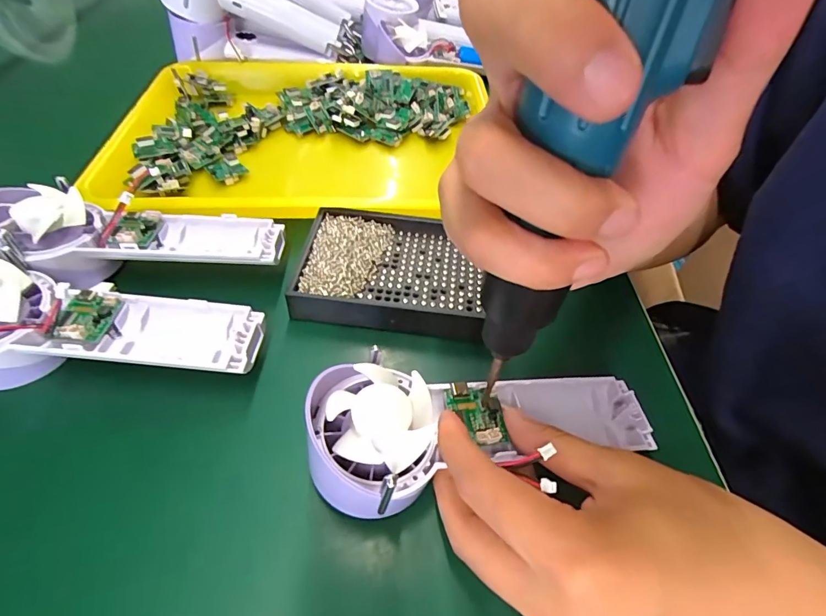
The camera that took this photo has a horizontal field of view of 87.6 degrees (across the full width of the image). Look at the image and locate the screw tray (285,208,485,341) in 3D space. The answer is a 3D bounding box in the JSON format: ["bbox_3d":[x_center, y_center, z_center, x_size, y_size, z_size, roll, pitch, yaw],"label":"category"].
[{"bbox_3d":[-0.014,-0.026,0.296,0.121,0.023,0.089,6,50,2],"label":"screw tray"}]

